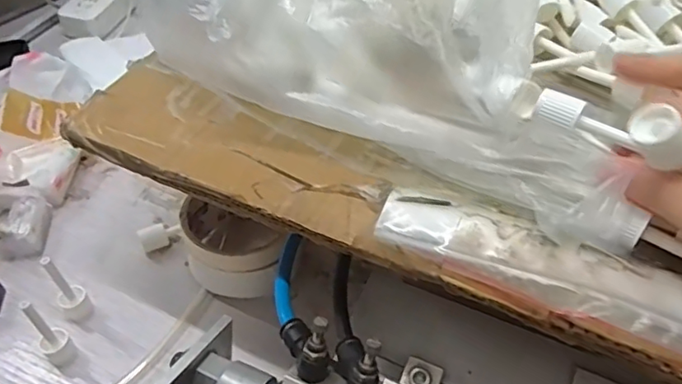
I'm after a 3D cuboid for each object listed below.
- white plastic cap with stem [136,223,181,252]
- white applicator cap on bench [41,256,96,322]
[{"bbox_3d":[-0.143,0.036,0.450,0.033,0.017,0.014,-17,51,-11],"label":"white plastic cap with stem"},{"bbox_3d":[-0.194,0.070,0.399,0.019,0.056,0.020,-2,50,2],"label":"white applicator cap on bench"}]

